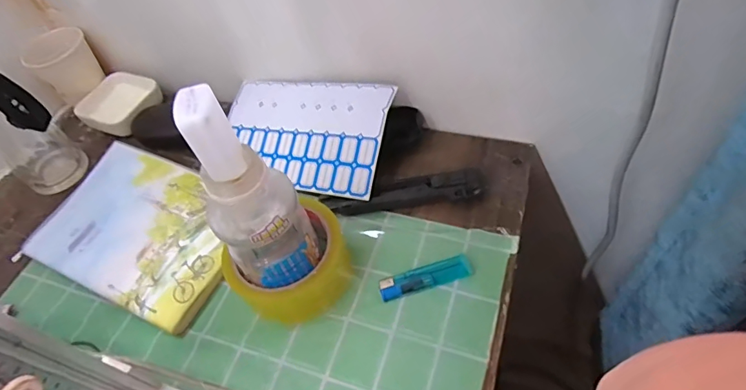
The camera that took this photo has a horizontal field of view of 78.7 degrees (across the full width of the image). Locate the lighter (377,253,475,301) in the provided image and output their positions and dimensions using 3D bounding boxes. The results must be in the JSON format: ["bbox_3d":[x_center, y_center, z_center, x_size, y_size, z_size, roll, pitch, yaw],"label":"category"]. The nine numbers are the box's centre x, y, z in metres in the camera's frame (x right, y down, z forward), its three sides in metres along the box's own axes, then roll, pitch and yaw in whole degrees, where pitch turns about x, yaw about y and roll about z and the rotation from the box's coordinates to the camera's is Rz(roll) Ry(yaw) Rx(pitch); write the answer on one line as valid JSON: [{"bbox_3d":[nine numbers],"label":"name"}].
[{"bbox_3d":[0.044,0.068,0.381,0.078,0.008,0.021,-17,53,-4],"label":"lighter"}]

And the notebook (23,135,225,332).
[{"bbox_3d":[-0.222,0.029,0.440,0.208,0.010,0.138,19,64,20],"label":"notebook"}]

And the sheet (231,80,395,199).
[{"bbox_3d":[-0.076,-0.066,0.474,0.192,0.008,0.124,7,77,27],"label":"sheet"}]

